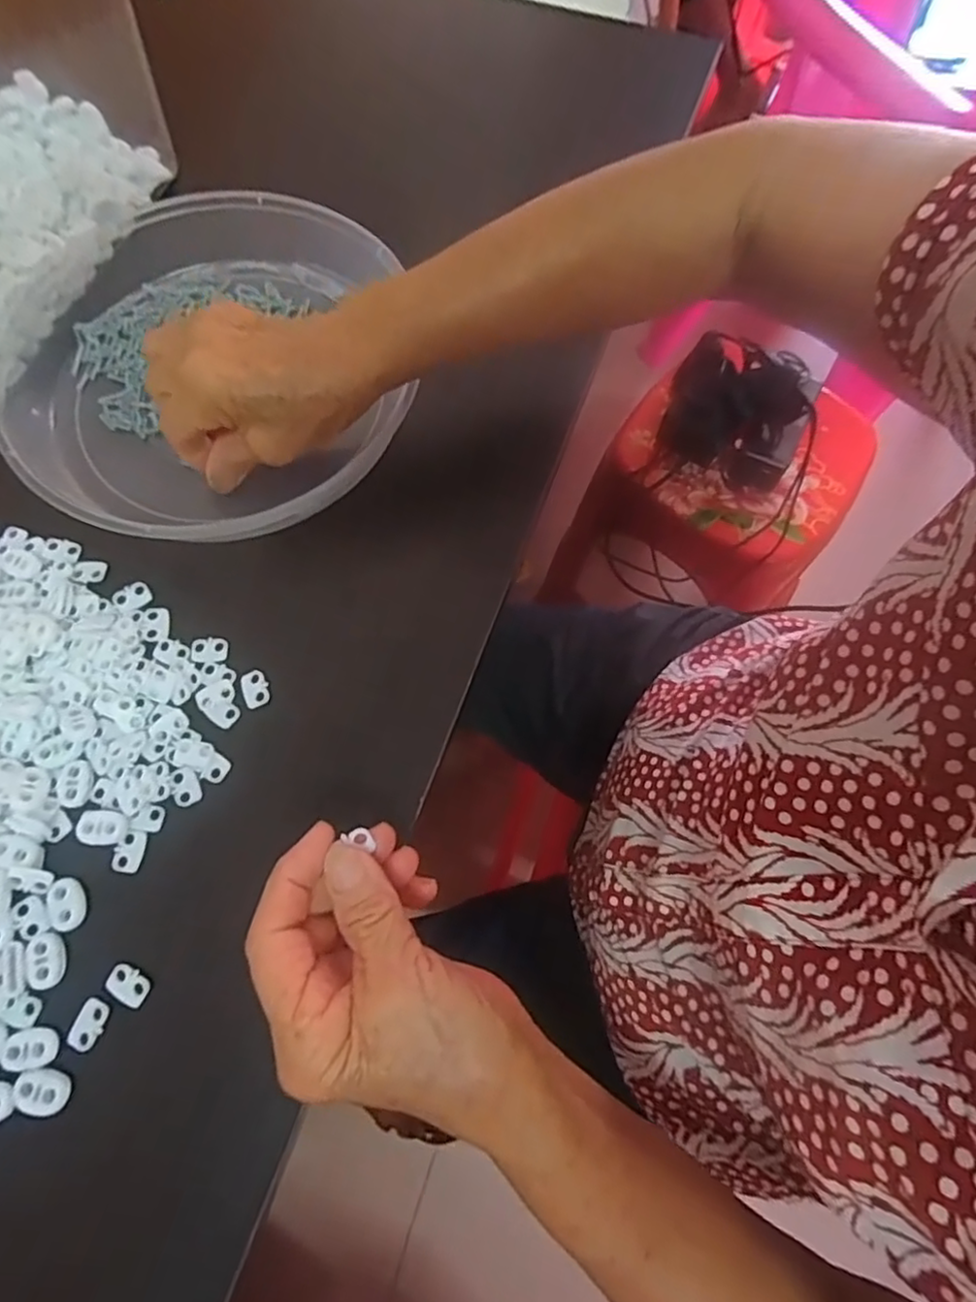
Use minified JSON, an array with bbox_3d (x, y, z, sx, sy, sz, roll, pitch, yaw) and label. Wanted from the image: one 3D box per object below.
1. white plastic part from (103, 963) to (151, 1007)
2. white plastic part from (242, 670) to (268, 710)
[{"bbox_3d":[-0.158,0.147,0.278,0.019,0.004,0.013,23,72,8],"label":"white plastic part"},{"bbox_3d":[-0.118,0.019,0.322,0.012,0.004,0.019,-16,72,-6],"label":"white plastic part"}]

